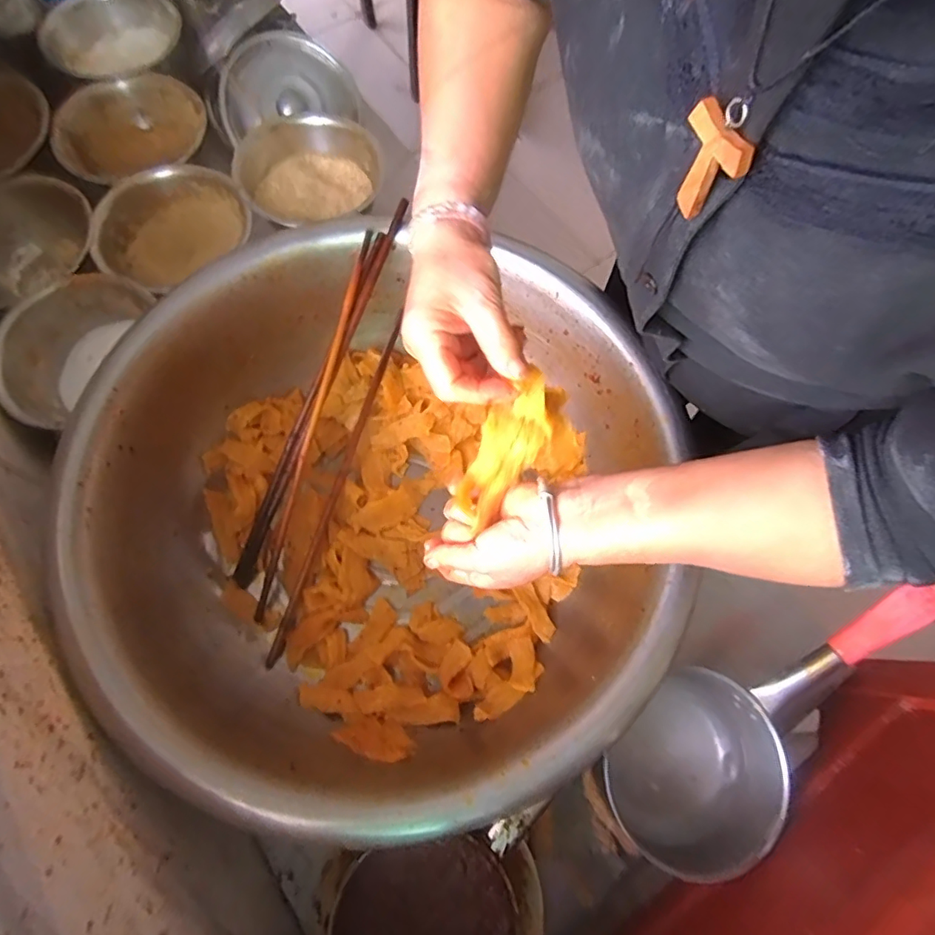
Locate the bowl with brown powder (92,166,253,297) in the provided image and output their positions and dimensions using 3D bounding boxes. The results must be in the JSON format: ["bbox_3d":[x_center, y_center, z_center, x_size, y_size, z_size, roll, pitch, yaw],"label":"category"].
[{"bbox_3d":[-0.362,-0.285,0.696,0.165,0.073,0.183,42,76,13],"label":"bowl with brown powder"}]

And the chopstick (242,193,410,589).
[{"bbox_3d":[-0.156,-0.070,0.578,0.015,0.016,0.436,26,96,9],"label":"chopstick"}]

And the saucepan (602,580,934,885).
[{"bbox_3d":[0.277,0.227,0.516,0.119,0.137,0.345,45,103,14],"label":"saucepan"}]

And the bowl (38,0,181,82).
[{"bbox_3d":[-0.488,-0.615,0.784,0.168,0.052,0.158,27,73,9],"label":"bowl"}]

